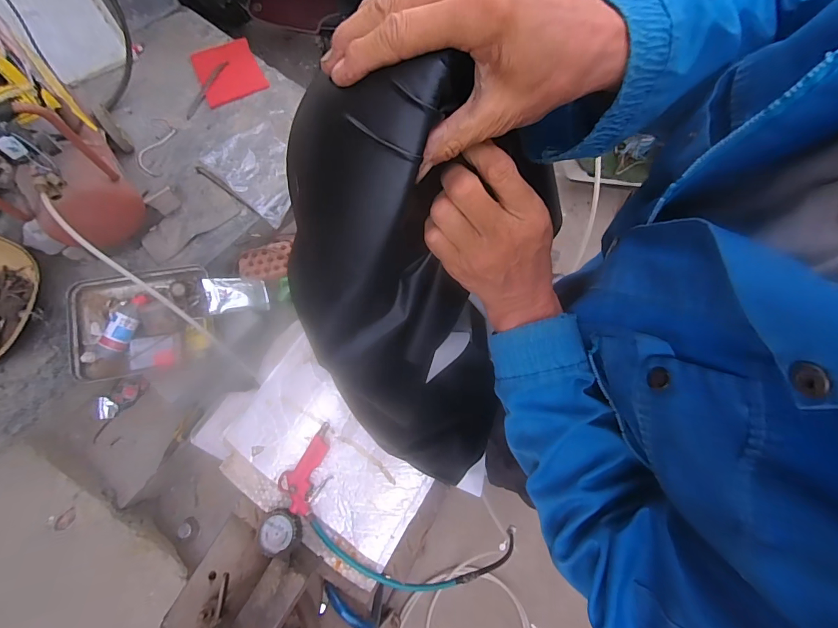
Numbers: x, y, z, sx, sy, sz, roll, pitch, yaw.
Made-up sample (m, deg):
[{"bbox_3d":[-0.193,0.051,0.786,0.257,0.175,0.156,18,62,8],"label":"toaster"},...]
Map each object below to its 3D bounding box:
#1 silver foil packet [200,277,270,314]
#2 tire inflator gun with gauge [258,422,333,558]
[{"bbox_3d":[-0.533,-0.058,1.157,0.168,0.016,0.101,-4,79,-40],"label":"silver foil packet"},{"bbox_3d":[-0.205,0.296,0.678,0.077,0.035,0.211,20,71,8],"label":"tire inflator gun with gauge"}]

